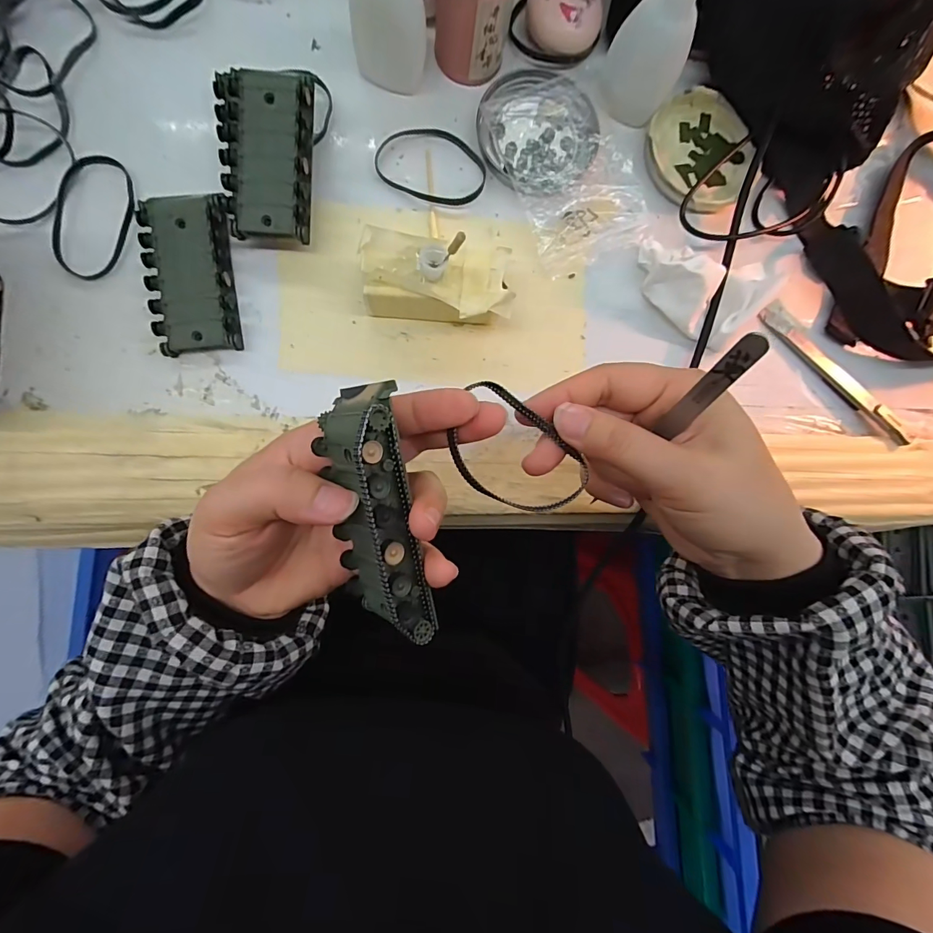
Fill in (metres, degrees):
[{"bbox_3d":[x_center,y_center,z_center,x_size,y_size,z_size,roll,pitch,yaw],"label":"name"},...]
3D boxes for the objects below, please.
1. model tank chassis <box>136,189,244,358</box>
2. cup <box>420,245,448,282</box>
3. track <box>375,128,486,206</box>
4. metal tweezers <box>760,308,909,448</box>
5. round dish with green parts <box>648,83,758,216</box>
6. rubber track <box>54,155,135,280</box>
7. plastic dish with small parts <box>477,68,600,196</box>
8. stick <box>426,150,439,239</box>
[{"bbox_3d":[-0.160,-0.112,0.250,0.046,0.016,0.087,-6,88,-6],"label":"model tank chassis"},{"bbox_3d":[-0.018,-0.112,0.233,0.013,0.016,0.015,24,84,-3],"label":"cup"},{"bbox_3d":[-0.022,-0.195,0.275,0.070,0.004,0.048,18,86,-5],"label":"track"},{"bbox_3d":[0.254,-0.064,0.292,0.128,0.010,0.015,43,84,-3],"label":"metal tweezers"},{"bbox_3d":[0.158,-0.213,0.289,0.073,0.016,0.085,31,85,-4],"label":"round dish with green parts"},{"bbox_3d":[-0.217,-0.146,0.250,0.042,0.005,0.073,8,87,-6],"label":"rubber track"},{"bbox_3d":[0.047,-0.218,0.277,0.073,0.010,0.083,-30,91,-7],"label":"plastic dish with small parts"},{"bbox_3d":[-0.022,-0.175,0.273,0.004,0.004,0.060,-3,88,-6],"label":"stick"}]

